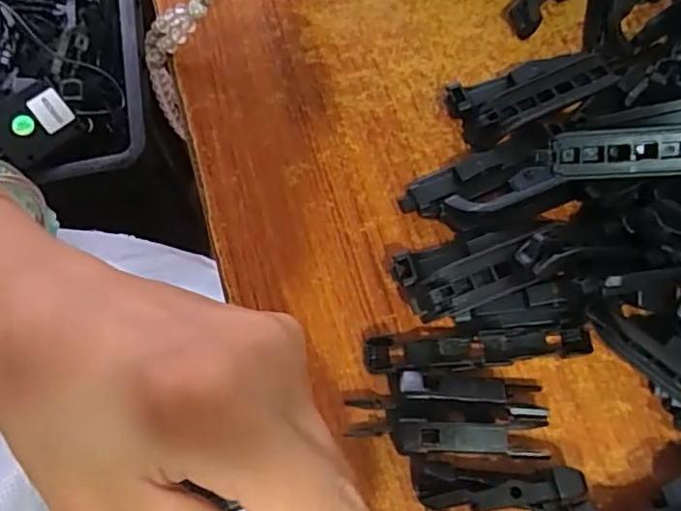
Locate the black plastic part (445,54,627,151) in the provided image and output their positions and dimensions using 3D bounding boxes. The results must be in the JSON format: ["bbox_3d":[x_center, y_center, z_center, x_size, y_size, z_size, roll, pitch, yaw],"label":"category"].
[{"bbox_3d":[0.089,-0.074,0.275,0.077,0.016,0.030,-23,70,-8],"label":"black plastic part"}]

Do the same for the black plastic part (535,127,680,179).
[{"bbox_3d":[0.117,-0.040,0.233,0.072,0.005,0.019,0,111,16],"label":"black plastic part"}]

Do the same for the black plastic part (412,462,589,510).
[{"bbox_3d":[0.056,0.084,0.214,0.058,0.017,0.016,2,69,2],"label":"black plastic part"}]

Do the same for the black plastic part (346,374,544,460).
[{"bbox_3d":[0.040,0.060,0.225,0.072,0.014,0.028,2,69,2],"label":"black plastic part"}]

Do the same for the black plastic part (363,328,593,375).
[{"bbox_3d":[0.054,0.037,0.235,0.087,0.011,0.015,-5,69,-1],"label":"black plastic part"}]

